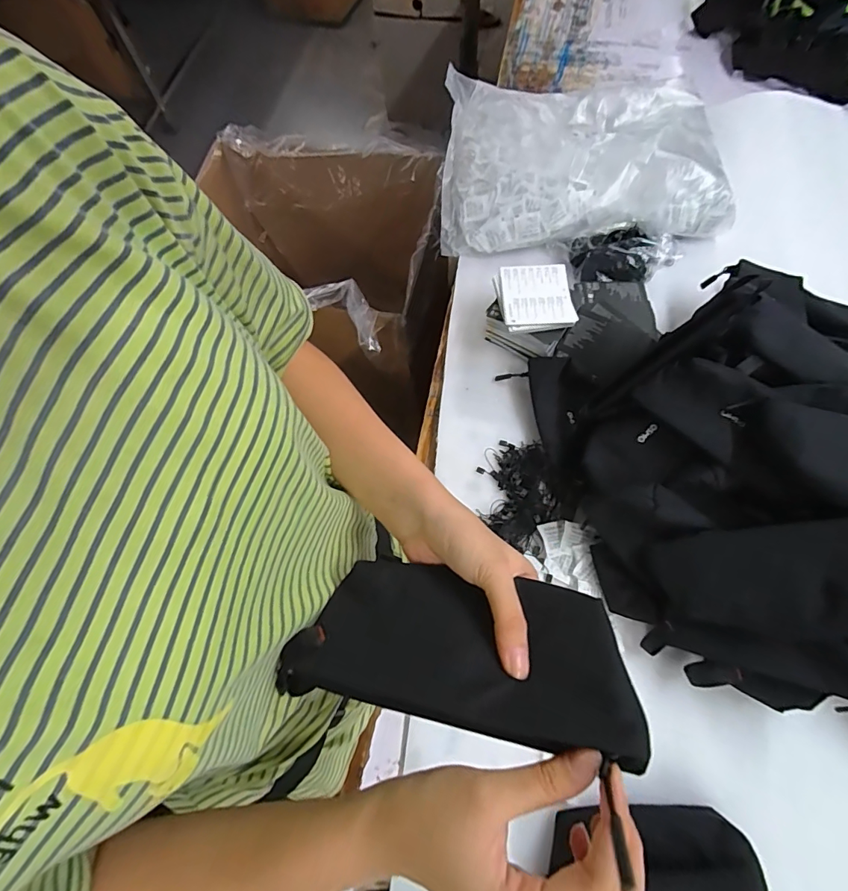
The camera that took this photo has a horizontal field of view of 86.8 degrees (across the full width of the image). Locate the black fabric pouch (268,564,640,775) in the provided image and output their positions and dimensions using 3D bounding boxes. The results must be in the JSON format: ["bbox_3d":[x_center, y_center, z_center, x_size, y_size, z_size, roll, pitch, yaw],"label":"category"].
[{"bbox_3d":[0.018,0.118,0.270,0.198,0.020,0.084,6,44,16],"label":"black fabric pouch"}]

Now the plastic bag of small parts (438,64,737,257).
[{"bbox_3d":[0.257,-0.482,0.753,0.451,0.091,0.341,0,67,4],"label":"plastic bag of small parts"}]

